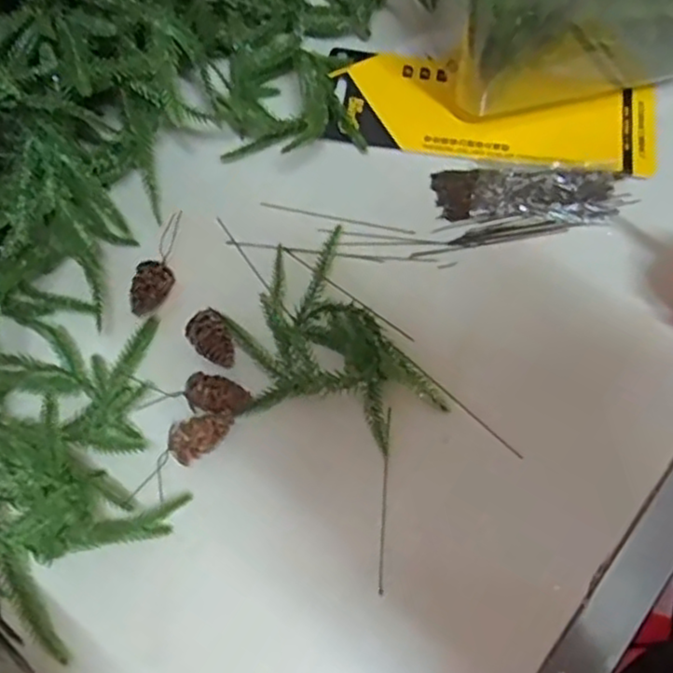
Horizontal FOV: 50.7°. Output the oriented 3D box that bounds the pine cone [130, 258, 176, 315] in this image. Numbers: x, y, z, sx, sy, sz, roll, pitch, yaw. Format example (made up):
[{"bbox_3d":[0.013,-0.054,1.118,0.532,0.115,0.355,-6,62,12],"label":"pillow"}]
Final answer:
[{"bbox_3d":[-0.110,-0.028,0.427,0.022,0.017,0.033,12,70,5],"label":"pine cone"}]

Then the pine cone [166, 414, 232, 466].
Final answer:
[{"bbox_3d":[-0.075,0.054,0.393,0.023,0.022,0.037,40,75,14],"label":"pine cone"}]

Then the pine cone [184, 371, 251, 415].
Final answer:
[{"bbox_3d":[-0.068,0.032,0.400,0.035,0.017,0.022,28,72,11],"label":"pine cone"}]

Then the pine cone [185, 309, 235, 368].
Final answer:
[{"bbox_3d":[-0.073,0.002,0.414,0.022,0.017,0.035,-36,73,-12],"label":"pine cone"}]

